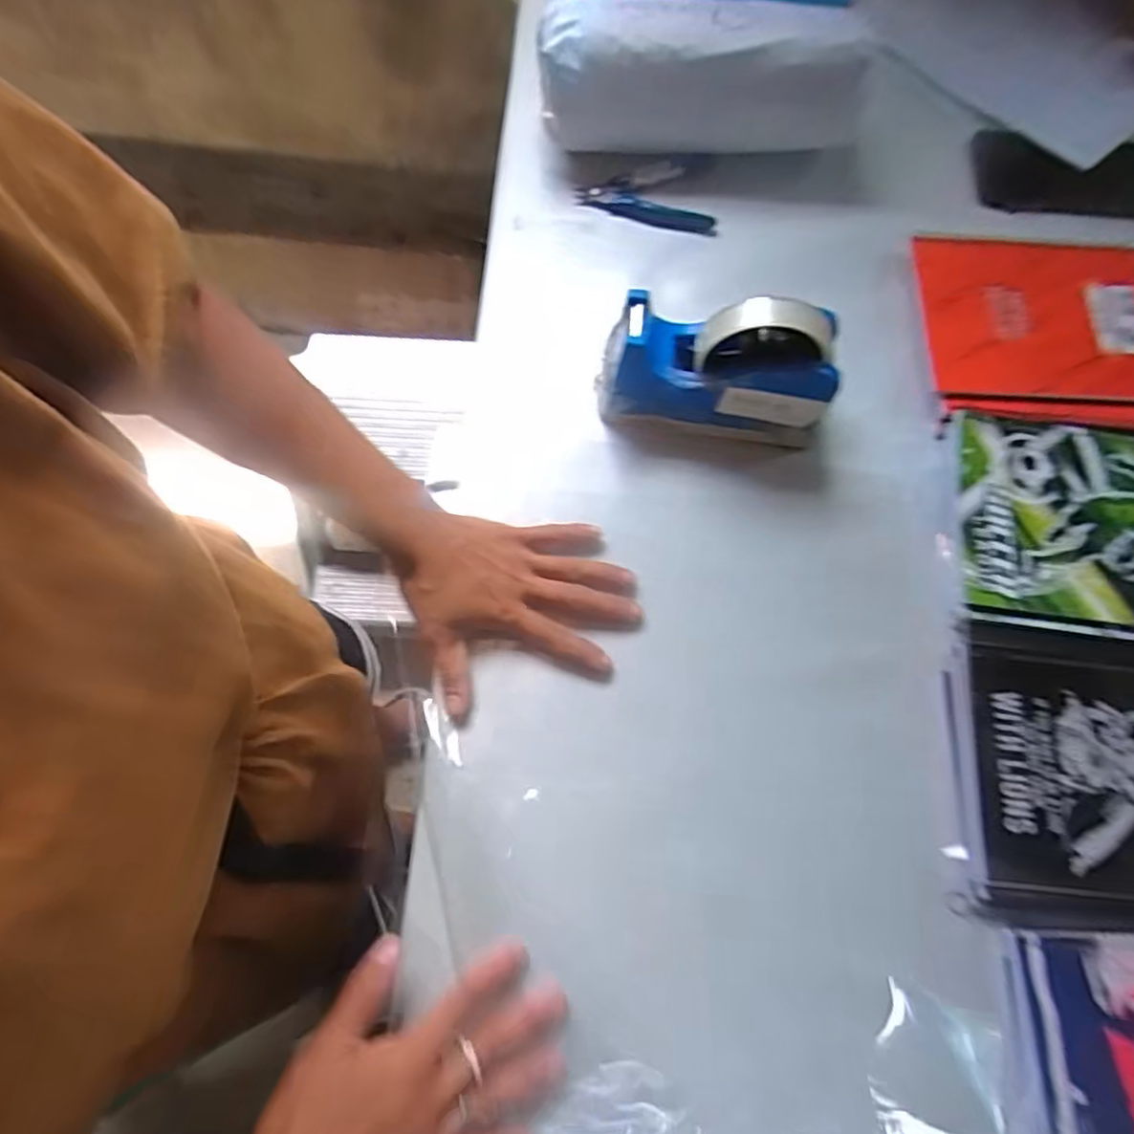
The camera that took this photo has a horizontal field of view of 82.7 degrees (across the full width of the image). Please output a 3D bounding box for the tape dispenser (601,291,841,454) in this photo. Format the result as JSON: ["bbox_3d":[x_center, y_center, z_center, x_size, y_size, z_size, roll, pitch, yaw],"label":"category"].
[{"bbox_3d":[0.103,-0.138,0.444,0.155,0.108,0.051,9,73,4],"label":"tape dispenser"}]

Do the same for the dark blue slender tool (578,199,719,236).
[{"bbox_3d":[0.069,-0.304,0.553,0.118,0.012,0.014,16,74,6],"label":"dark blue slender tool"}]

